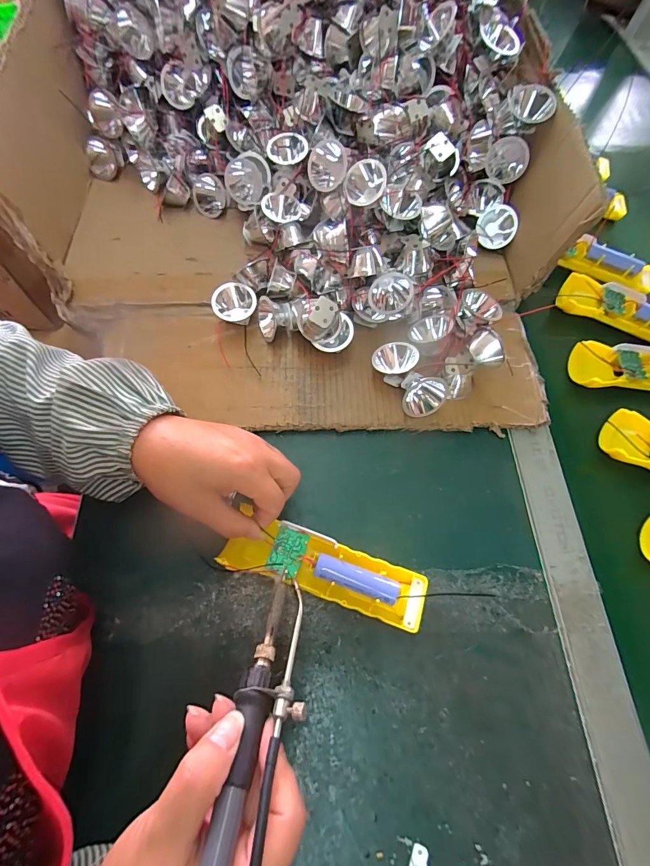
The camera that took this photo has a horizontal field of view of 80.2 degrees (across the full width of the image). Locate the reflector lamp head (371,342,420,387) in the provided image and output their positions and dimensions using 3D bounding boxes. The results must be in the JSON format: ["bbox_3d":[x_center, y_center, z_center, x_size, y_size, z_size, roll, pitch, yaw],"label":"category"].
[{"bbox_3d":[0.068,-0.071,0.380,0.040,0.036,0.040,1,66,-2],"label":"reflector lamp head"}]

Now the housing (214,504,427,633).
[{"bbox_3d":[0.001,0.104,0.299,0.160,0.020,0.045,17,67,3],"label":"housing"}]

